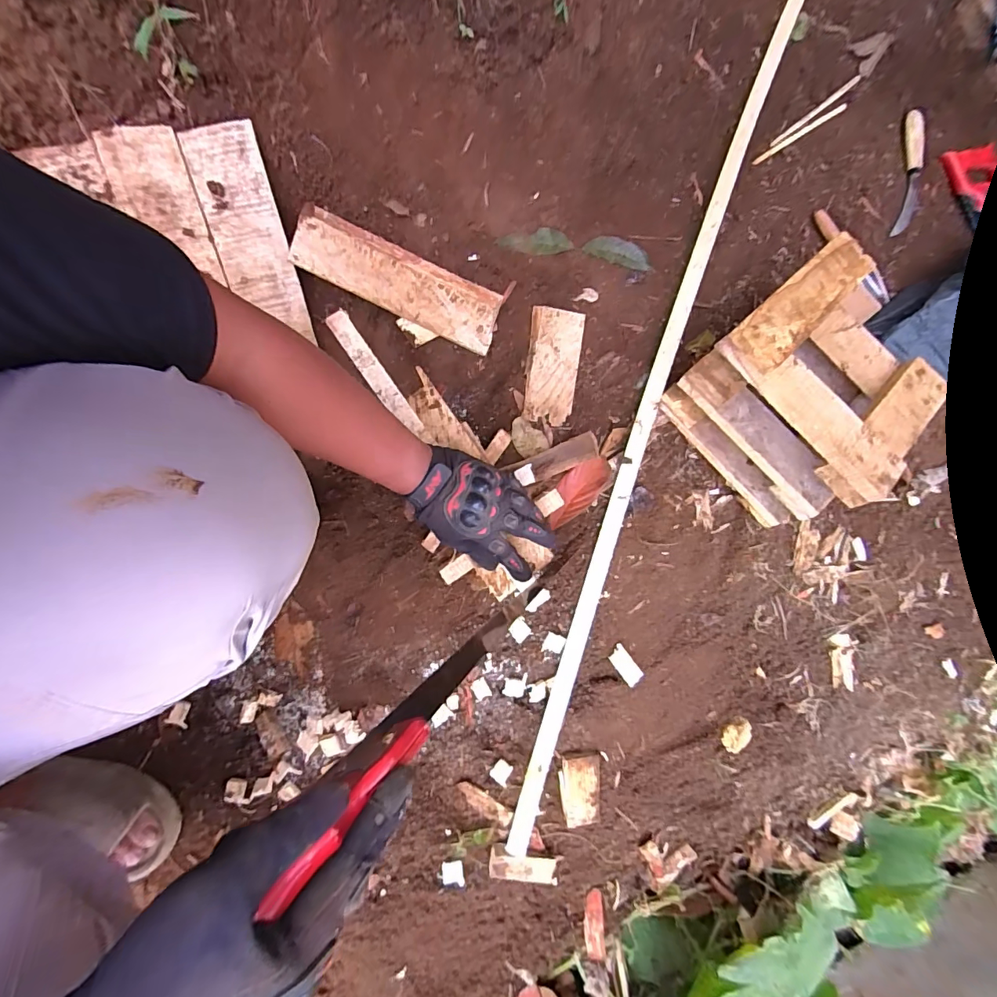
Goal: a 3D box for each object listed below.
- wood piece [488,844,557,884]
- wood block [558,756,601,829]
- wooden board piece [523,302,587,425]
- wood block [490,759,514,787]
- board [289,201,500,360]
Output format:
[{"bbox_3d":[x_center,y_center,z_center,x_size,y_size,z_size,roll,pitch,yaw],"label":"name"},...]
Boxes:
[{"bbox_3d":[0.038,0.498,0.616,0.104,0.017,0.037,22,80,-13],"label":"wood piece"},{"bbox_3d":[0.111,0.398,0.619,0.055,0.021,0.089,-1,79,0],"label":"wood block"},{"bbox_3d":[0.079,-0.195,0.664,0.075,0.013,0.169,8,79,1],"label":"wooden board piece"},{"bbox_3d":[0.004,0.365,0.609,0.025,0.004,0.027,30,81,5],"label":"wood block"},{"bbox_3d":[-0.135,-0.296,0.625,0.279,0.013,0.084,22,98,-10],"label":"board"}]

